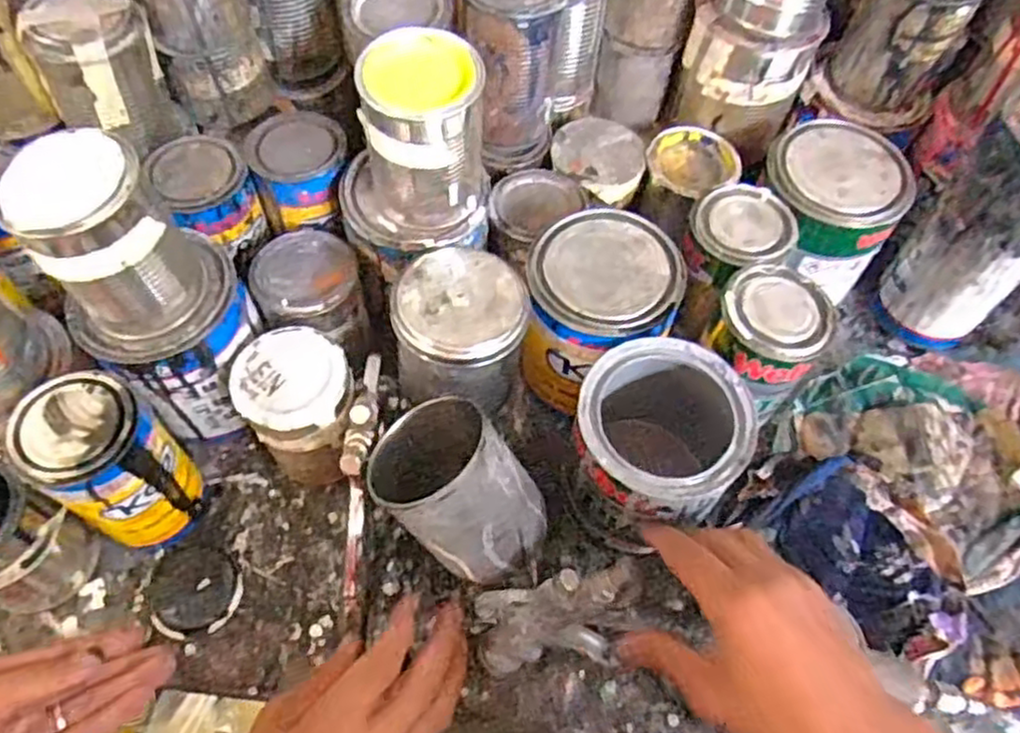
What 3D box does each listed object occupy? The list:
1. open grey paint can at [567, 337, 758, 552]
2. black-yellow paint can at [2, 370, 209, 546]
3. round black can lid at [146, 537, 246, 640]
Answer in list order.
[{"bbox_3d":[0.090,0.059,0.488,0.100,0.125,0.104,1,60,-2],"label":"open grey paint can"},{"bbox_3d":[-0.251,0.067,0.471,0.067,0.135,0.067,1,60,-2],"label":"black-yellow paint can"},{"bbox_3d":[-0.215,0.151,0.501,0.060,0.004,0.063,-11,61,-9],"label":"round black can lid"}]

